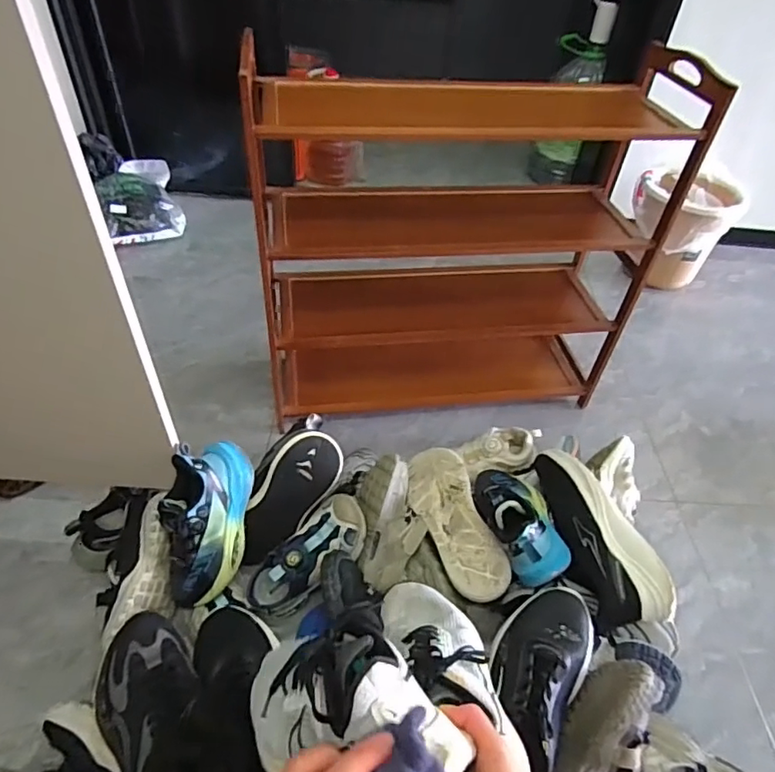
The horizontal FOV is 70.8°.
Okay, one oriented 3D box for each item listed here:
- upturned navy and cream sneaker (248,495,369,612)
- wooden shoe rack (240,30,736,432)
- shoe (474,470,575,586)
[{"bbox_3d":[-0.123,0.255,0.828,0.210,0.071,0.089,-42,55,1],"label":"upturned navy and cream sneaker"},{"bbox_3d":[0.119,-0.241,1.019,0.669,0.643,0.252,-4,45,-8],"label":"wooden shoe rack"},{"bbox_3d":[0.208,0.201,0.861,0.108,0.097,0.231,-5,27,-9],"label":"shoe"}]

